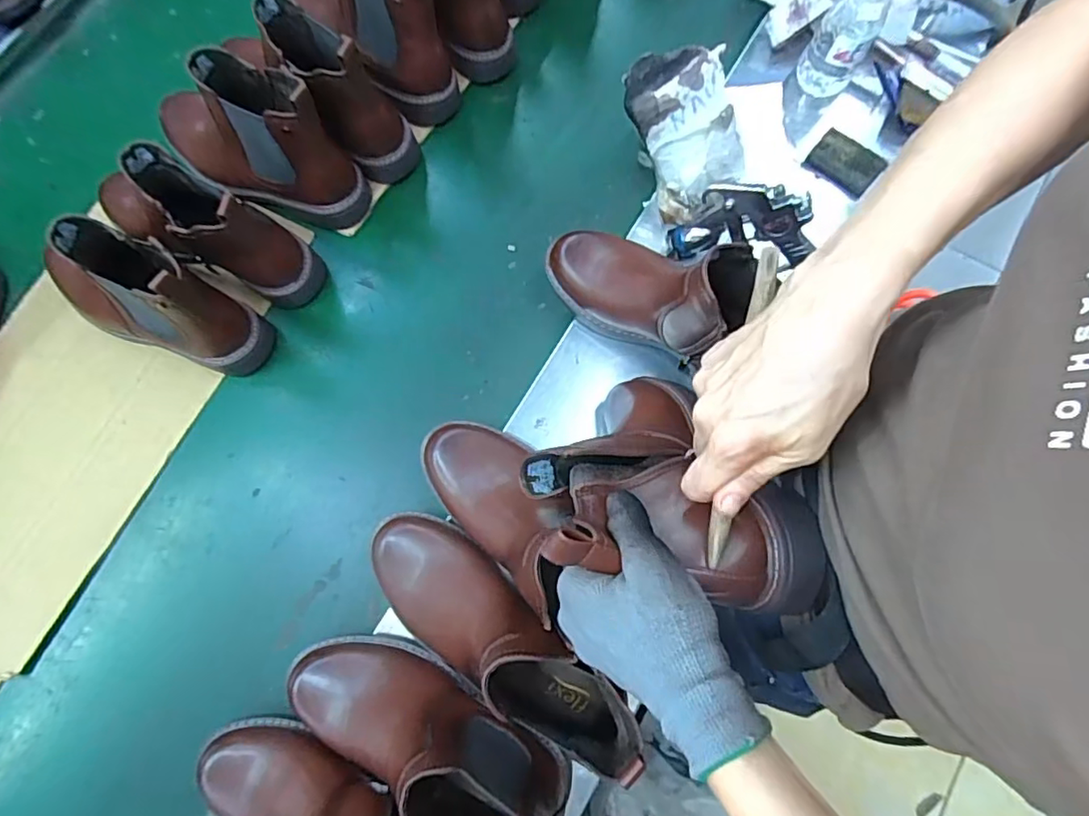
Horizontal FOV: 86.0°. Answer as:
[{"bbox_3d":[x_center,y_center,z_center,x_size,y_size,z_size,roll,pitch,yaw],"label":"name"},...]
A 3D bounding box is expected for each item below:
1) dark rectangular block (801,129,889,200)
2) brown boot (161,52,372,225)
[{"bbox_3d":[0.315,-0.259,0.615,0.068,0.015,0.050,41,80,10],"label":"dark rectangular block"},{"bbox_3d":[-0.316,-0.284,0.598,0.252,0.161,0.075,23,78,7],"label":"brown boot"}]

